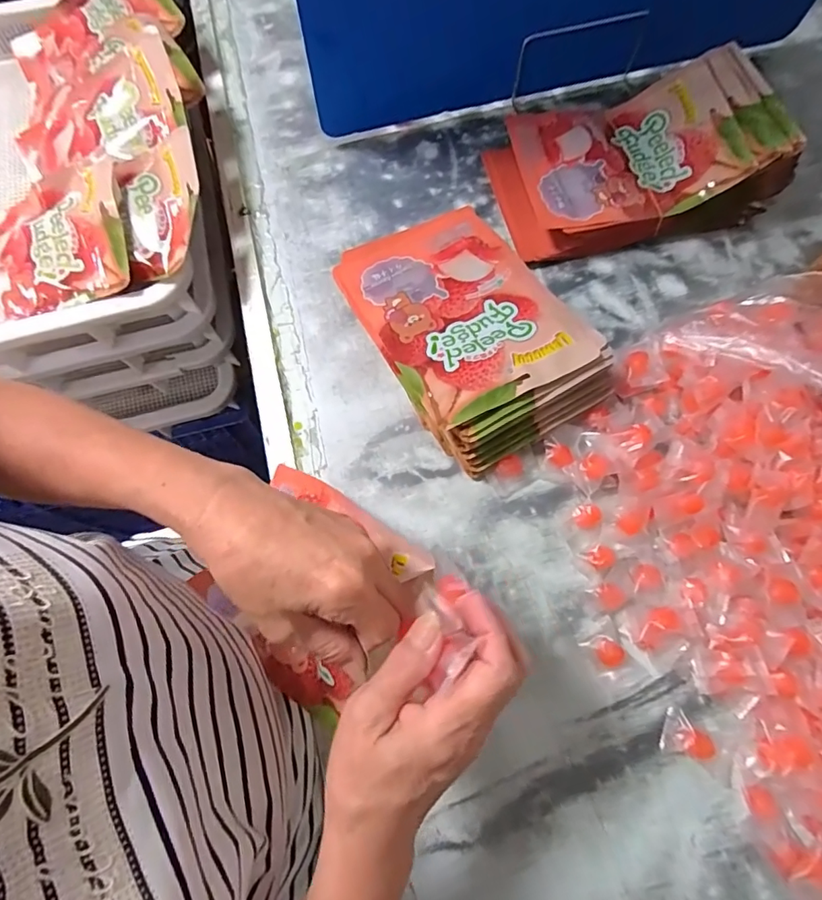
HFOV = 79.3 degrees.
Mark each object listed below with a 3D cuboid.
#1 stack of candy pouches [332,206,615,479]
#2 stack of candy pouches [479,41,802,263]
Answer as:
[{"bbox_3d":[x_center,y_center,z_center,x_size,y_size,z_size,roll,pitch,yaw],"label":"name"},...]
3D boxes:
[{"bbox_3d":[0.049,-0.125,0.470,0.166,0.063,0.266,-29,73,-8],"label":"stack of candy pouches"},{"bbox_3d":[0.228,-0.309,0.522,0.271,0.081,0.173,-12,71,-2],"label":"stack of candy pouches"}]

